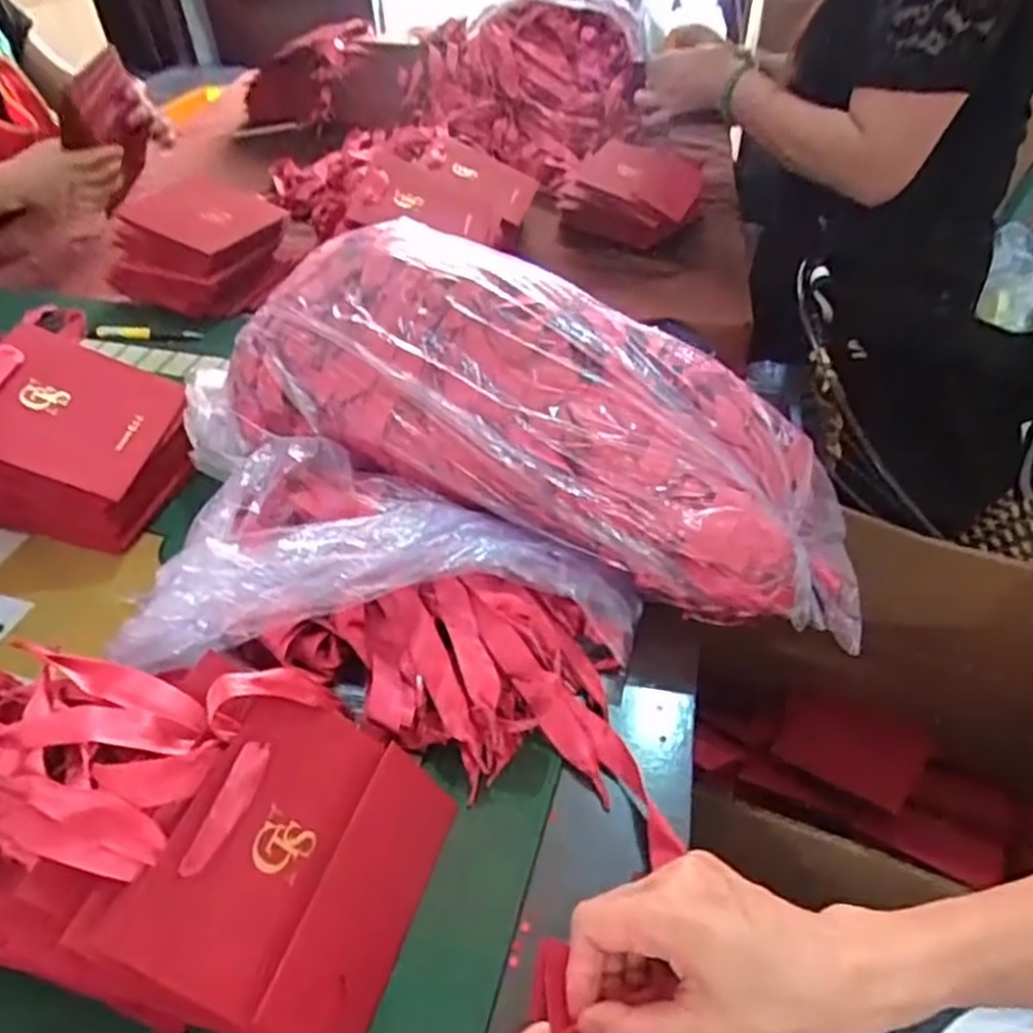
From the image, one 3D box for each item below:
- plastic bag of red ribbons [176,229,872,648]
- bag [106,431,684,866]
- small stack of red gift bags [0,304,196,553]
[{"bbox_3d":[0.004,-0.081,0.597,0.521,0.151,0.215,14,46,17],"label":"plastic bag of red ribbons"},{"bbox_3d":[-0.067,0.056,0.498,0.299,0.101,0.193,10,45,13],"label":"bag"},{"bbox_3d":[-0.370,-0.072,0.624,0.194,0.119,0.149,8,44,11],"label":"small stack of red gift bags"}]

